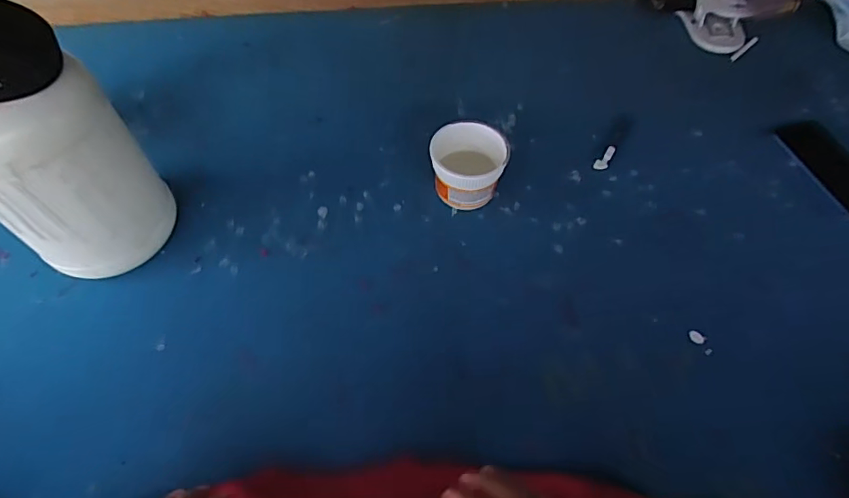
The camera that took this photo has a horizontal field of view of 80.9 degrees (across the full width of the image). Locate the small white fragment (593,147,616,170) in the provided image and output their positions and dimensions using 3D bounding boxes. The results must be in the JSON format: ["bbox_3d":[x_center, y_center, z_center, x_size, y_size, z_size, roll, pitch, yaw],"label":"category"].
[{"bbox_3d":[0.247,-0.125,0.680,0.016,0.007,0.045,31,62,19],"label":"small white fragment"}]

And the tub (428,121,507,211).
[{"bbox_3d":[0.053,-0.100,0.621,0.084,0.083,0.077,0,56,0],"label":"tub"}]

